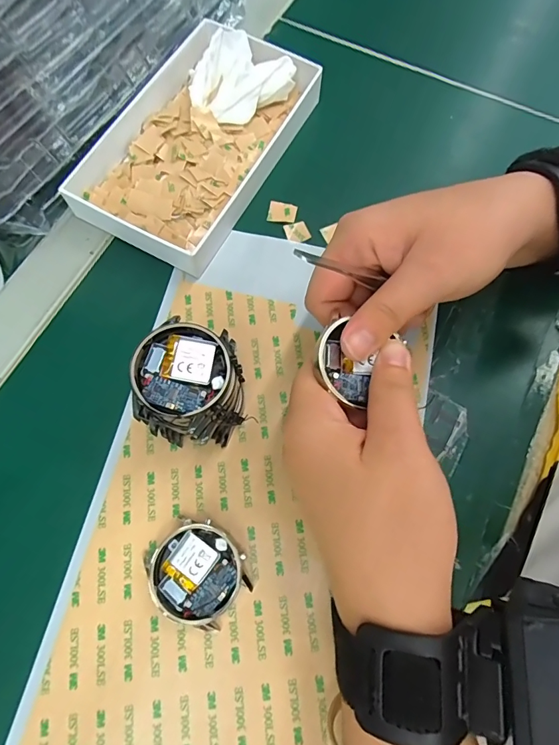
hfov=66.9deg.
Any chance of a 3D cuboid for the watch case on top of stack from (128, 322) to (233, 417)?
[{"bbox_3d":[-0.045,-0.002,0.196,0.042,0.008,0.044,30,74,10],"label":"watch case on top of stack"}]

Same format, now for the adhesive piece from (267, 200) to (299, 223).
[{"bbox_3d":[0.002,-0.110,0.289,0.019,0.004,0.014,11,72,4],"label":"adhesive piece"}]

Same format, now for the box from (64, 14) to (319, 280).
[{"bbox_3d":[-0.061,-0.158,0.291,0.109,0.034,0.179,27,73,9],"label":"box"}]

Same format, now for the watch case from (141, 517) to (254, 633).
[{"bbox_3d":[-0.042,0.101,0.214,0.048,0.012,0.044,39,75,12],"label":"watch case"}]

